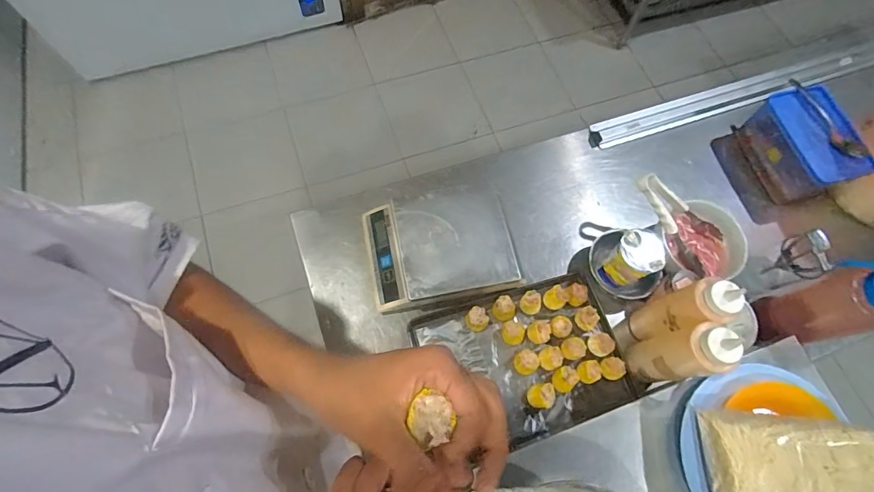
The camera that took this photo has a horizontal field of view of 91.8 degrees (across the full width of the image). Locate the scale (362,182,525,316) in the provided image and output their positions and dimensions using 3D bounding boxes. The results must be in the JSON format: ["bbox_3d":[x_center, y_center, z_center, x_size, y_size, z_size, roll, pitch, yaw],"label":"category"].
[{"bbox_3d":[0.002,0.001,0.692,0.227,0.056,0.179,-13,71,-8],"label":"scale"}]

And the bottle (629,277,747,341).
[{"bbox_3d":[0.351,0.096,0.612,0.054,0.191,0.054,1,69,-3],"label":"bottle"}]

